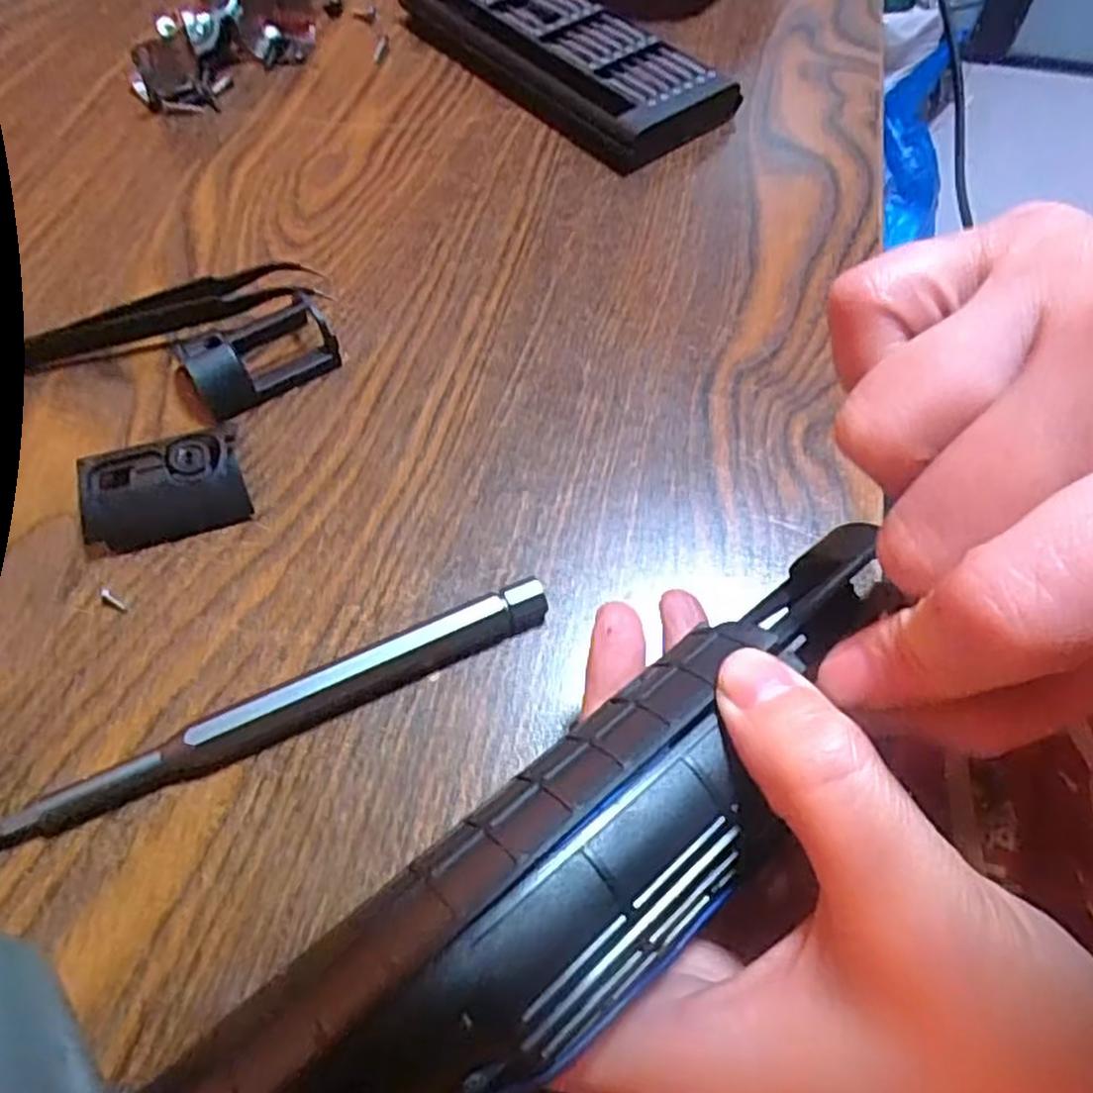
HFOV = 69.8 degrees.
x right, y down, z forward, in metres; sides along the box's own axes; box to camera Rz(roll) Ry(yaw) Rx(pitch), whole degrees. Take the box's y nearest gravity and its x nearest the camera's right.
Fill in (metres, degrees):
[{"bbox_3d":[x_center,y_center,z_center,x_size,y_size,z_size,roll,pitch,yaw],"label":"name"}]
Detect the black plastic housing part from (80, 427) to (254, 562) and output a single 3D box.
[{"bbox_3d":[-0.106,-0.016,0.217,0.042,0.015,0.024,-15,60,-11],"label":"black plastic housing part"}]

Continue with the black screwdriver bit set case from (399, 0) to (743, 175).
[{"bbox_3d":[0.008,-0.221,0.349,0.066,0.024,0.156,-36,66,-22],"label":"black screwdriver bit set case"}]

